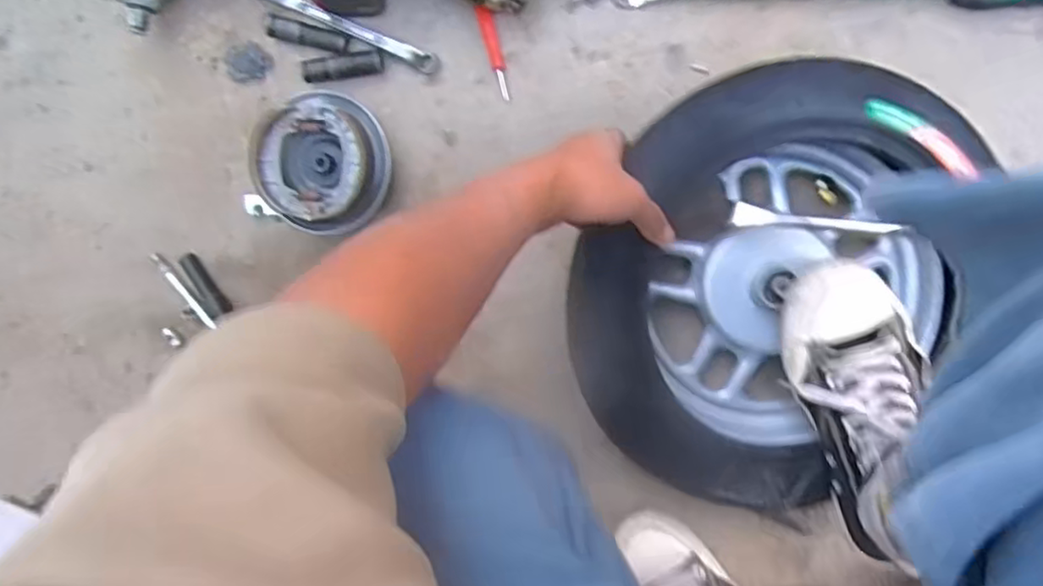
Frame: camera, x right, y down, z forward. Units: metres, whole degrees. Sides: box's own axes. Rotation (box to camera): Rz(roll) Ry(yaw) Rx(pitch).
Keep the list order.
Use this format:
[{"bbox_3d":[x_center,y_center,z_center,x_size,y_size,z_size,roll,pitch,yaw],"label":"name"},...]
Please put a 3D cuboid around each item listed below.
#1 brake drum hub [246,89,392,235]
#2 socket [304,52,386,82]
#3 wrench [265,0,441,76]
[{"bbox_3d":[-0.181,-0.117,0.600,0.122,0.056,0.119,0,92,4],"label":"brake drum hub"},{"bbox_3d":[-0.162,-0.207,0.604,0.072,0.015,0.020,-9,95,4],"label":"socket"},{"bbox_3d":[-0.161,-0.244,0.603,0.184,0.009,0.017,25,97,0],"label":"wrench"}]

